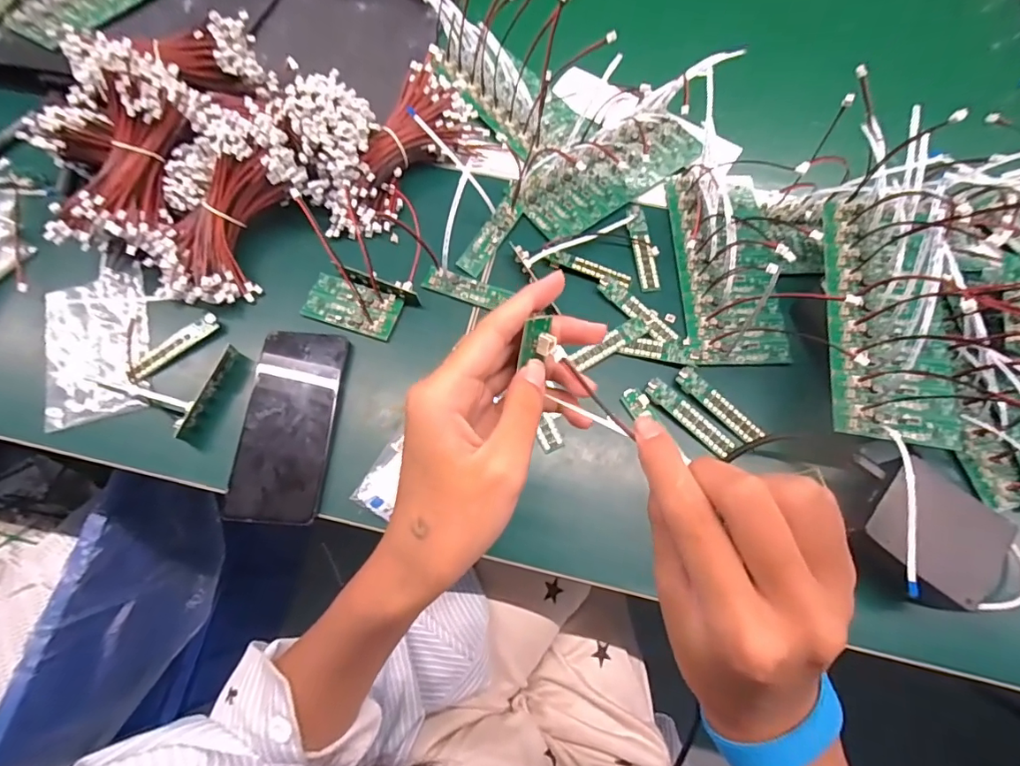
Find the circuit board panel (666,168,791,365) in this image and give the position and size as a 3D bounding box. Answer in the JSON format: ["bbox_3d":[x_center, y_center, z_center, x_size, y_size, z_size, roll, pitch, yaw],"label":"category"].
[{"bbox_3d":[0.199,-0.113,0.435,0.088,0.030,0.194,1,70,1],"label":"circuit board panel"}]

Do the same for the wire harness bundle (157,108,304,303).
[{"bbox_3d":[-0.250,-0.150,0.429,0.094,0.040,0.168,21,90,8],"label":"wire harness bundle"}]

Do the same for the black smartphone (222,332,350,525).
[{"bbox_3d":[-0.178,0.032,0.396,0.070,0.008,0.154,4,70,2],"label":"black smartphone"}]

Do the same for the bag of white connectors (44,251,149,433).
[{"bbox_3d":[-0.358,-0.041,0.424,0.077,0.014,0.153,-14,71,-5],"label":"bag of white connectors"}]

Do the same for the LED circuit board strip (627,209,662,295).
[{"bbox_3d":[0.124,-0.126,0.453,0.019,0.009,0.087,-6,75,-3],"label":"LED circuit board strip"}]

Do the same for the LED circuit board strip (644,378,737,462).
[{"bbox_3d":[0.146,0.027,0.399,0.081,0.005,0.019,42,76,14],"label":"LED circuit board strip"}]

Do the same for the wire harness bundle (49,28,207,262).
[{"bbox_3d":[-0.322,-0.198,0.416,0.075,0.070,0.181,7,87,3],"label":"wire harness bundle"}]

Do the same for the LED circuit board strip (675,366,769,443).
[{"bbox_3d":[0.172,0.018,0.403,0.019,0.005,0.082,-43,79,-14],"label":"LED circuit board strip"}]

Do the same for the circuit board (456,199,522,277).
[{"bbox_3d":[-0.019,-0.137,0.460,0.023,0.008,0.084,28,73,10],"label":"circuit board"}]

